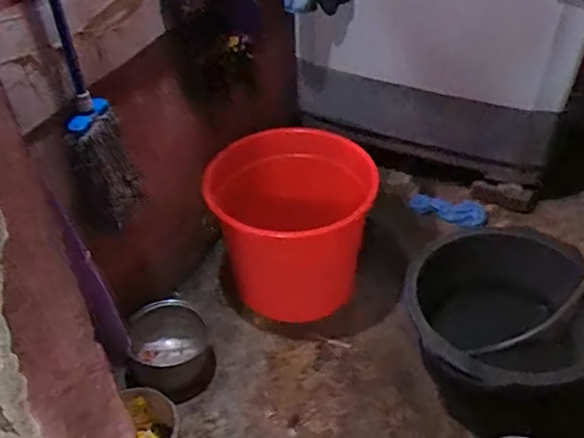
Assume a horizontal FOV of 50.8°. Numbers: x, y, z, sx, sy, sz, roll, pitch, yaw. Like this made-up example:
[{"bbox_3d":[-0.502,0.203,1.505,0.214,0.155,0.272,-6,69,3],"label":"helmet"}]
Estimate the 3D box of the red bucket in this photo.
[{"bbox_3d":[0.010,0.030,1.878,0.445,0.450,0.433,-1,44,1],"label":"red bucket"}]

